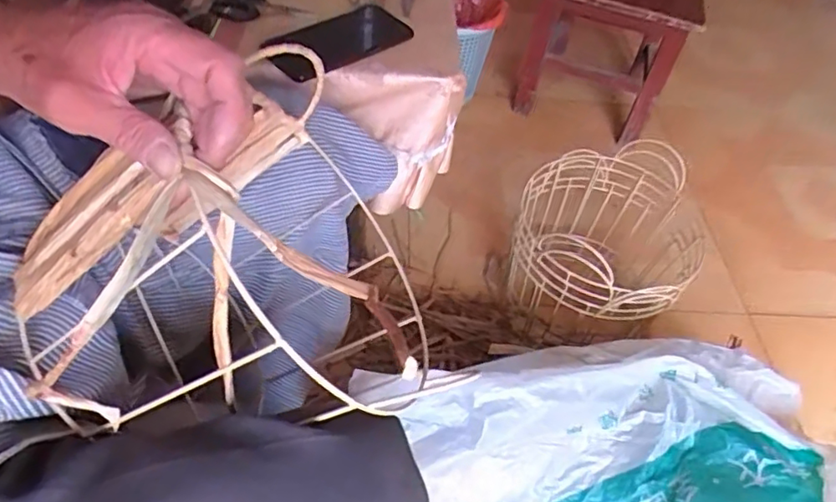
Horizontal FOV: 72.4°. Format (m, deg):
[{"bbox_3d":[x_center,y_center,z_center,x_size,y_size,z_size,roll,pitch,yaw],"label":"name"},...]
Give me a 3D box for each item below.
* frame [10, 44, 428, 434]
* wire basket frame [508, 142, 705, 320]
[{"bbox_3d":[-0.148,-0.019,0.363,0.213,0.142,0.258,-10,53,-14],"label":"frame"},{"bbox_3d":[0.279,-0.014,0.879,0.246,0.231,0.297,22,53,11],"label":"wire basket frame"}]

